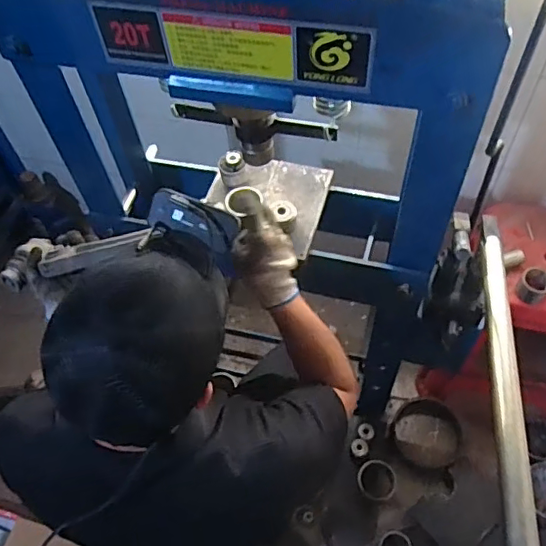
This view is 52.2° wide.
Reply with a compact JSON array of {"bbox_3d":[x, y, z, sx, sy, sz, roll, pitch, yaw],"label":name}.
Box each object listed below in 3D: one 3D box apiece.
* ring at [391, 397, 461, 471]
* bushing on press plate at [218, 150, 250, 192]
[{"bbox_3d":[0.368,0.384,1.345,0.165,0.043,0.169,-2,57,2],"label":"ring"},{"bbox_3d":[-0.064,-0.172,0.933,0.048,0.048,0.045,-2,57,2],"label":"bushing on press plate"}]

